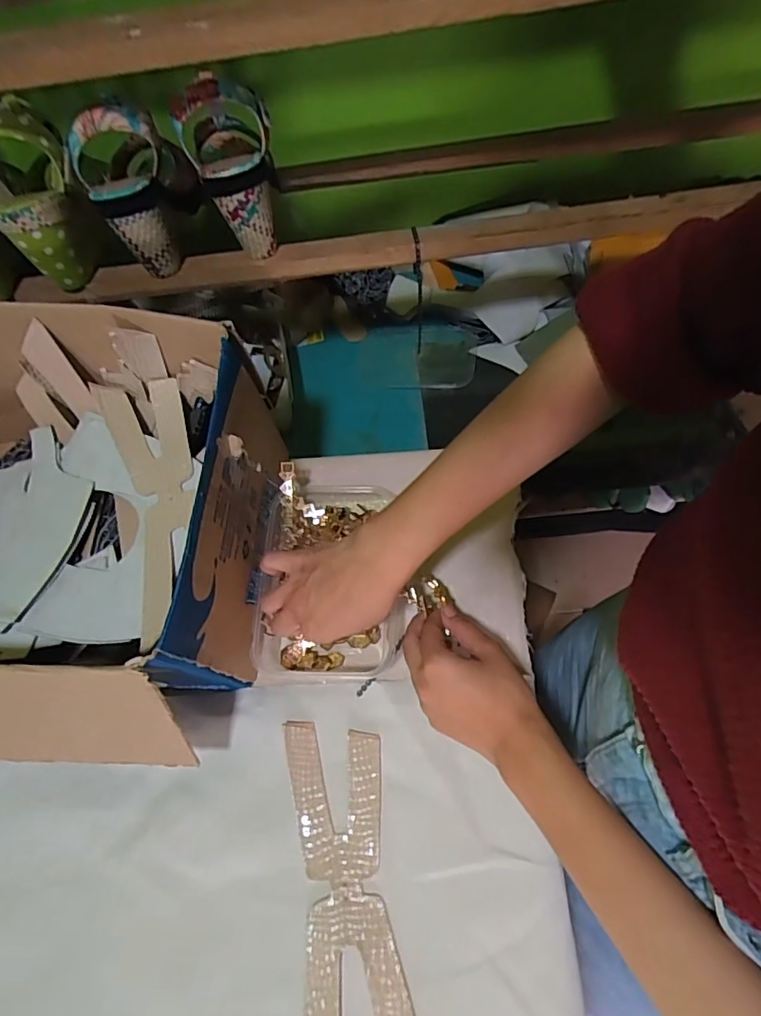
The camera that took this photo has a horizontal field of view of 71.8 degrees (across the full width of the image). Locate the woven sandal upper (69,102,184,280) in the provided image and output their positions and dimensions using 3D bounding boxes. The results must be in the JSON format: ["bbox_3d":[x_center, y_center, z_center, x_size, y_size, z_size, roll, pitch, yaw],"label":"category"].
[{"bbox_3d":[-0.231,-0.299,0.503,0.085,0.141,0.081,-23,62,-9],"label":"woven sandal upper"}]

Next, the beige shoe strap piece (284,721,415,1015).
[{"bbox_3d":[-0.025,0.279,0.381,0.075,0.009,0.230,-6,61,-1],"label":"beige shoe strap piece"}]

